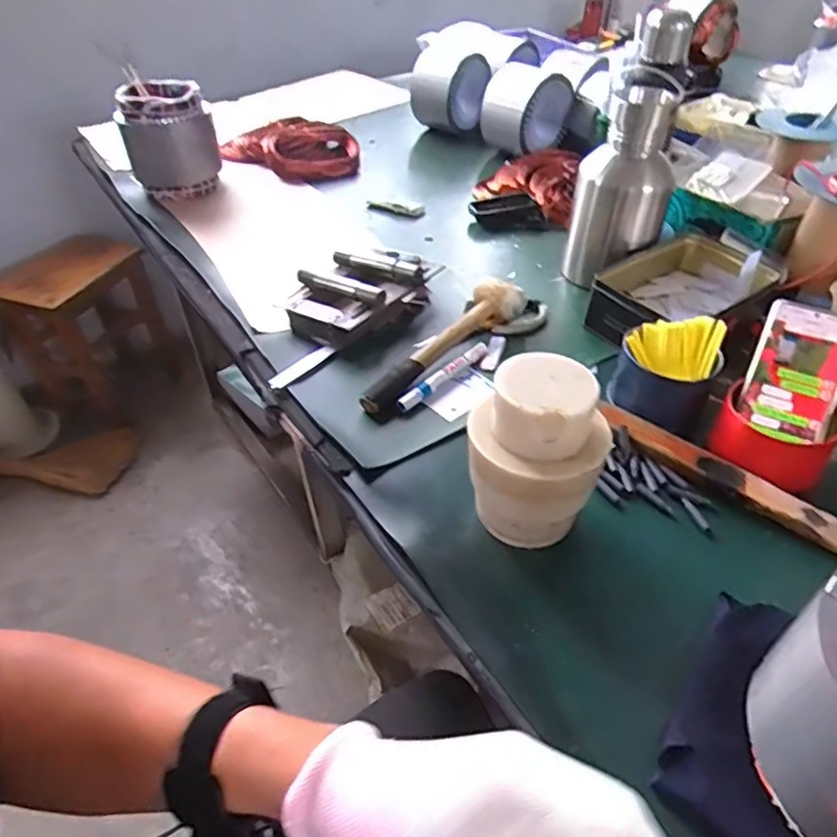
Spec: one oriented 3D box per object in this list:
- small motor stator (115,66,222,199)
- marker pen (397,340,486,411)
[{"bbox_3d":[-0.441,-0.494,1.100,0.152,0.171,0.144,-17,44,-16],"label":"small motor stator"},{"bbox_3d":[0.029,-0.047,0.699,0.017,0.018,0.142,31,52,32],"label":"marker pen"}]

